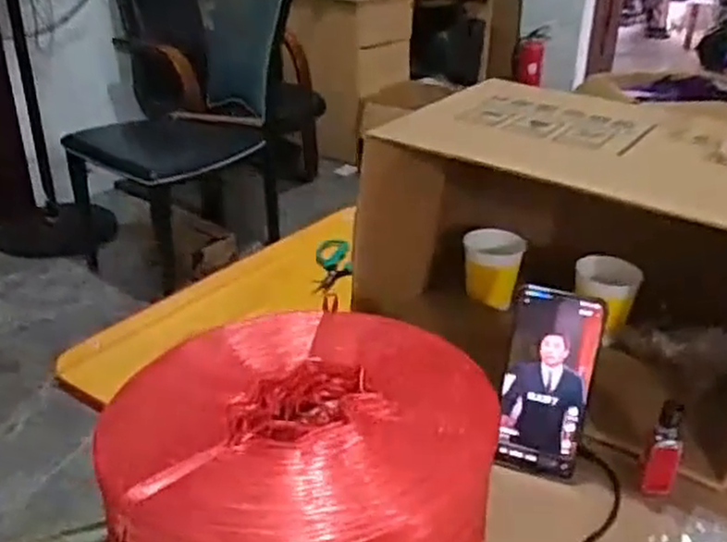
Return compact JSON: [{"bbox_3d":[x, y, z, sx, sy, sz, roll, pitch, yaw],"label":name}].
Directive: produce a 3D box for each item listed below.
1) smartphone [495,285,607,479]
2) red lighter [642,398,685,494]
[{"bbox_3d":[0.159,0.096,0.638,0.074,0.158,0.007,10,8,18],"label":"smartphone"},{"bbox_3d":[0.248,0.147,0.606,0.013,0.078,0.024,2,14,-43],"label":"red lighter"}]

